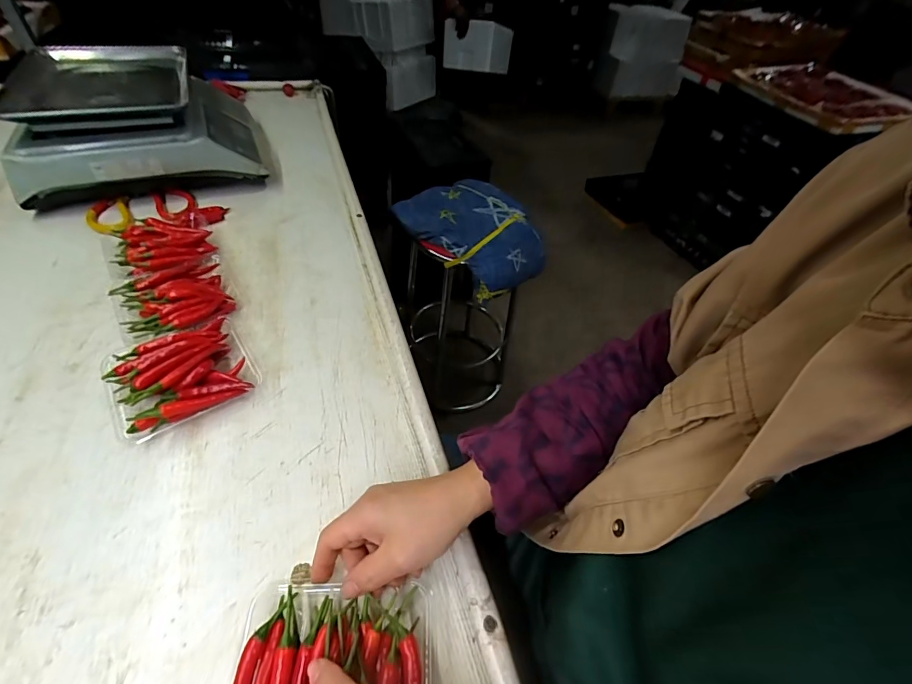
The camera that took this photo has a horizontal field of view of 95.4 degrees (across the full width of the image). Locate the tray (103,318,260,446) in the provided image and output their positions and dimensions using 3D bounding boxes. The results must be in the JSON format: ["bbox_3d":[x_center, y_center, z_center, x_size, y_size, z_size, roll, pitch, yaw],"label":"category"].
[{"bbox_3d":[-0.283,0.031,0.423,0.126,0.038,0.120,-29,56,-29],"label":"tray"}]

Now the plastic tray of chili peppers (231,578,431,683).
[{"bbox_3d":[-0.081,0.225,0.265,0.129,0.038,0.126,1,47,-6],"label":"plastic tray of chili peppers"}]

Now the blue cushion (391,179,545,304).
[{"bbox_3d":[0.061,-0.286,1.071,0.357,0.104,0.310,30,51,20],"label":"blue cushion"}]

